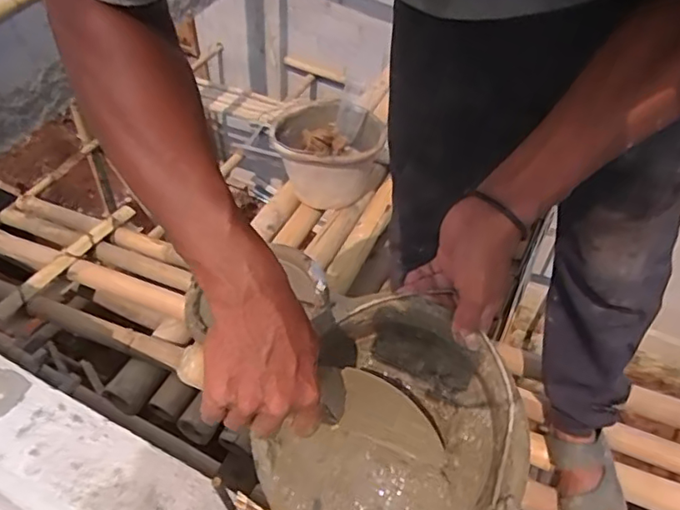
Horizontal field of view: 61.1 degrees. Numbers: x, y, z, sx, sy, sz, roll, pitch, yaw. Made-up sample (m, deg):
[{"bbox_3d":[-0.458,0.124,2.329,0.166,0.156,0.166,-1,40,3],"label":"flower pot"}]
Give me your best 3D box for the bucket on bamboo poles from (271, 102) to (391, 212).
[{"bbox_3d":[-0.032,-0.257,1.530,0.286,0.195,0.249,17,51,14],"label":"bucket on bamboo poles"}]

